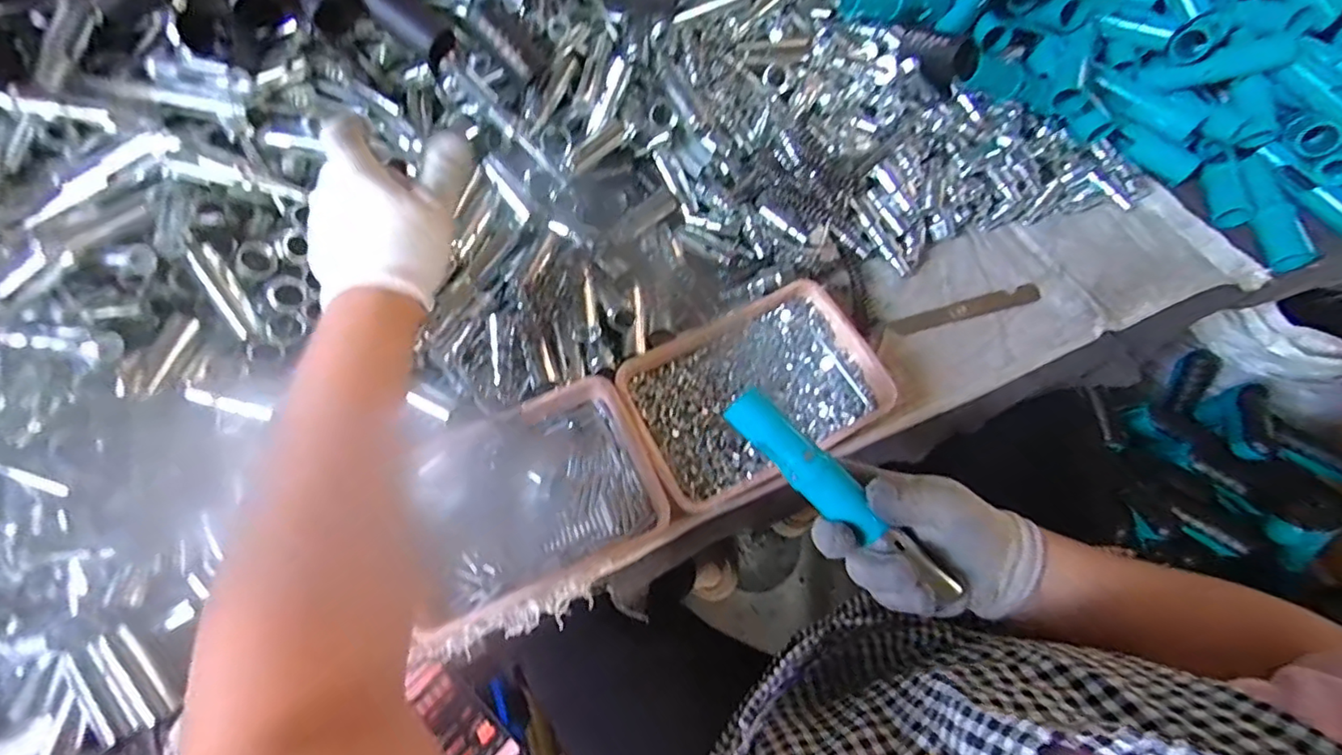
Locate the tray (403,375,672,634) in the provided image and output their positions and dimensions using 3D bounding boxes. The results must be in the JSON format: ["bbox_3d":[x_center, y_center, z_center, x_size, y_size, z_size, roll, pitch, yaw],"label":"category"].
[{"bbox_3d":[-0.108,0.091,0.449,0.185,0.037,0.134,-21,69,-9],"label":"tray"}]

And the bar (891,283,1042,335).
[{"bbox_3d":[0.278,-0.064,0.541,0.145,0.008,0.020,-13,68,-6],"label":"bar"}]

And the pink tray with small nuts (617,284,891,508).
[{"bbox_3d":[0.067,0.010,0.480,0.199,0.031,0.140,-27,70,-11],"label":"pink tray with small nuts"}]

